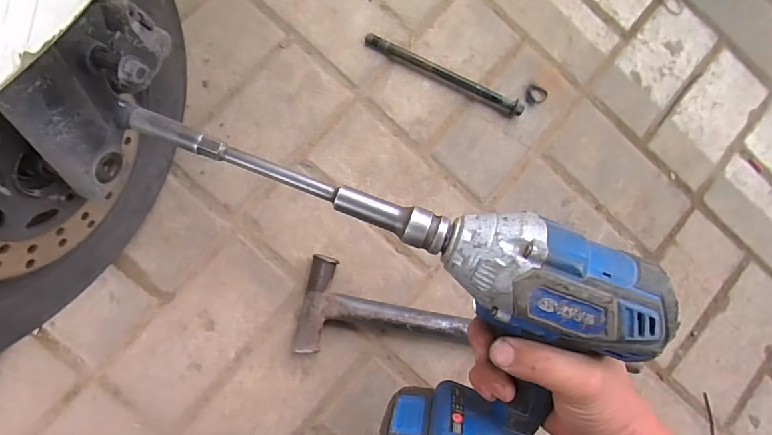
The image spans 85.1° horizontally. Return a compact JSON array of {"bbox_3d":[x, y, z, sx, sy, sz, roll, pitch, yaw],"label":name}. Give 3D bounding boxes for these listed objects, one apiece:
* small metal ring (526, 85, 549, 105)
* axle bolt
[{"bbox_3d":[0.183,-0.148,0.512,0.026,0.004,0.026,1,85,-8],"label":"small metal ring"},{"bbox_3d":[0.069,-0.165,0.487,0.195,0.020,0.015,26,82,-5],"label":"axle bolt"}]

